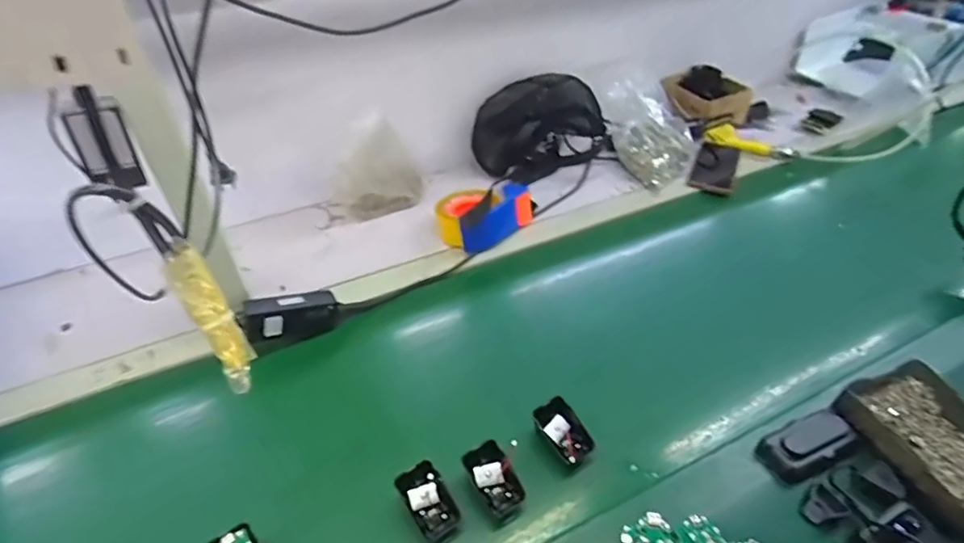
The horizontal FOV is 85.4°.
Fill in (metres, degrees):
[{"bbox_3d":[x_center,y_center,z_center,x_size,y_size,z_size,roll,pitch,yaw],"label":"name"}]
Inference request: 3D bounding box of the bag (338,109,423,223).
[{"bbox_3d":[-0.175,-0.173,0.879,0.157,0.156,0.052,-25,45,-25],"label":"bag"}]

